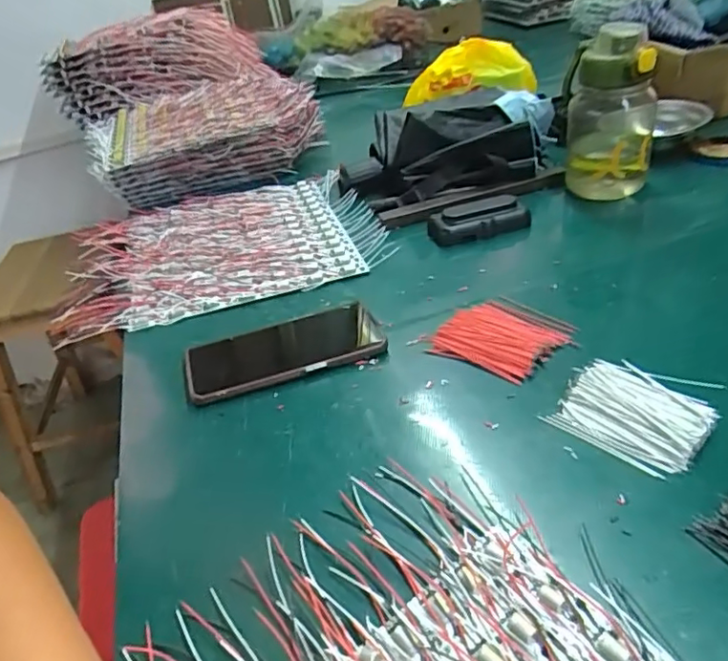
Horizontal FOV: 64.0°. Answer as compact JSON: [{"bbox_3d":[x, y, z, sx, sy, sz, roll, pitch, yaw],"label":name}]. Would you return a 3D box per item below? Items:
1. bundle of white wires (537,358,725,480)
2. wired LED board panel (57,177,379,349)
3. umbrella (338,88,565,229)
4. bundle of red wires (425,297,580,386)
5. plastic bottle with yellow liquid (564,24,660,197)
[{"bbox_3d":[0.184,0.049,0.391,0.088,0.014,0.093,27,55,36],"label":"bundle of white wires"},{"bbox_3d":[-0.171,-0.105,0.680,0.338,0.009,0.301,-21,42,-10],"label":"wired LED board panel"},{"bbox_3d":[0.099,-0.208,0.697,0.257,0.091,0.156,-11,38,0],"label":"umbrella"},{"bbox_3d":[0.111,0.004,0.473,0.094,0.015,0.079,24,53,34],"label":"bundle of red wires"},{"bbox_3d":[0.263,-0.229,0.620,0.088,0.163,0.077,6,41,20],"label":"plastic bottle with yellow liquid"}]

